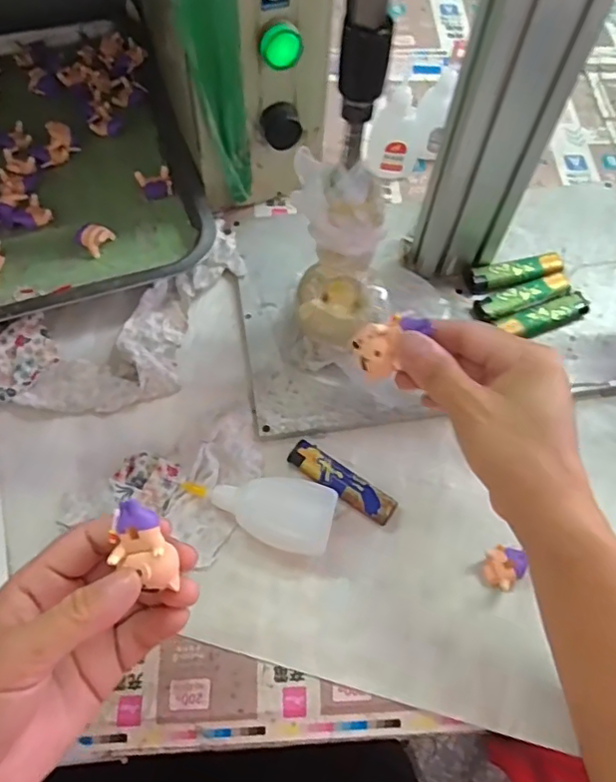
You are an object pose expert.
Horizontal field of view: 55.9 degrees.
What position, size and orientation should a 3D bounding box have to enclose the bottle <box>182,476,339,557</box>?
[{"bbox_3d":[-0.031,0.077,0.380,0.095,0.023,0.042,12,66,3],"label":"bottle"}]

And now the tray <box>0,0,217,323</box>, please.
[{"bbox_3d":[-0.241,-0.209,0.496,0.257,0.029,0.341,-18,68,-10],"label":"tray"}]

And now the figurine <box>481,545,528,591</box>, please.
[{"bbox_3d":[0.126,0.114,0.376,0.023,0.014,0.026,13,66,3],"label":"figurine"}]

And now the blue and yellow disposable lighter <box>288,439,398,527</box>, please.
[{"bbox_3d":[0.023,0.063,0.398,0.079,0.011,0.020,34,69,12],"label":"blue and yellow disposable lighter"}]

